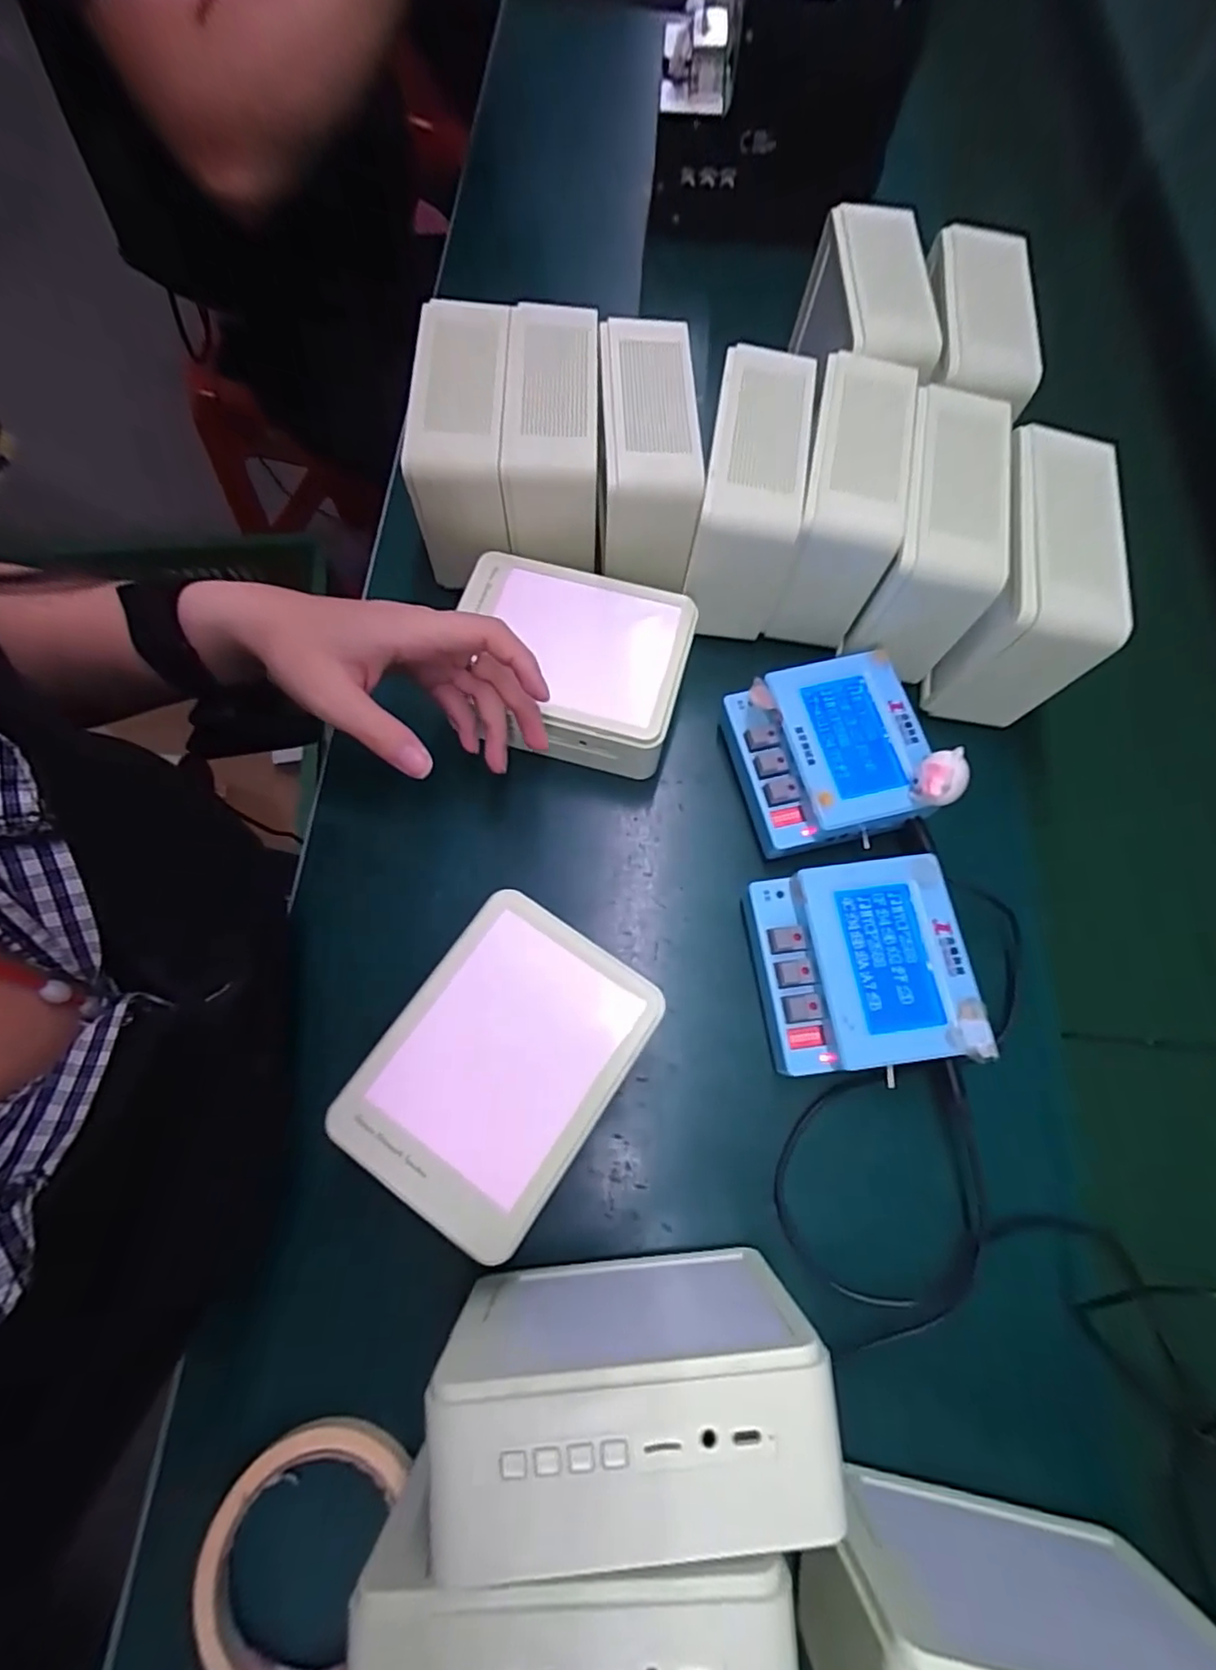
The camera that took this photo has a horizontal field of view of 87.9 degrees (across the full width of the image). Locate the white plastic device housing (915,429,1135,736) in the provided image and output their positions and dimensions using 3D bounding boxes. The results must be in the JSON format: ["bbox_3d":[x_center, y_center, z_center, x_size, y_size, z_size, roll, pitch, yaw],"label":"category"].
[{"bbox_3d":[0.246,-0.151,0.379,0.064,0.097,0.136,14,72,3],"label":"white plastic device housing"}]

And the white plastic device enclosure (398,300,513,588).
[{"bbox_3d":[-0.090,-0.243,0.399,0.060,0.082,0.147,0,72,-2],"label":"white plastic device enclosure"}]

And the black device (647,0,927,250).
[{"bbox_3d":[0.134,-0.628,0.533,0.190,0.157,0.134,0,72,-2],"label":"black device"}]

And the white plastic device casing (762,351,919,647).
[{"bbox_3d":[0.145,-0.206,0.396,0.052,0.091,0.135,12,72,2],"label":"white plastic device casing"}]

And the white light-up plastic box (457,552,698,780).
[{"bbox_3d":[-0.024,-0.104,0.393,0.135,0.057,0.100,16,71,5],"label":"white light-up plastic box"}]

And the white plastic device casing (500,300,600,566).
[{"bbox_3d":[-0.035,-0.242,0.390,0.056,0.066,0.140,0,72,-2],"label":"white plastic device casing"}]

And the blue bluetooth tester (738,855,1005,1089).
[{"bbox_3d":[0.129,0.071,0.337,0.100,0.048,0.101,-8,72,-5],"label":"blue bluetooth tester"}]

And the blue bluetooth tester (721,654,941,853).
[{"bbox_3d":[0.127,-0.045,0.376,0.101,0.049,0.102,-10,72,-5],"label":"blue bluetooth tester"}]

